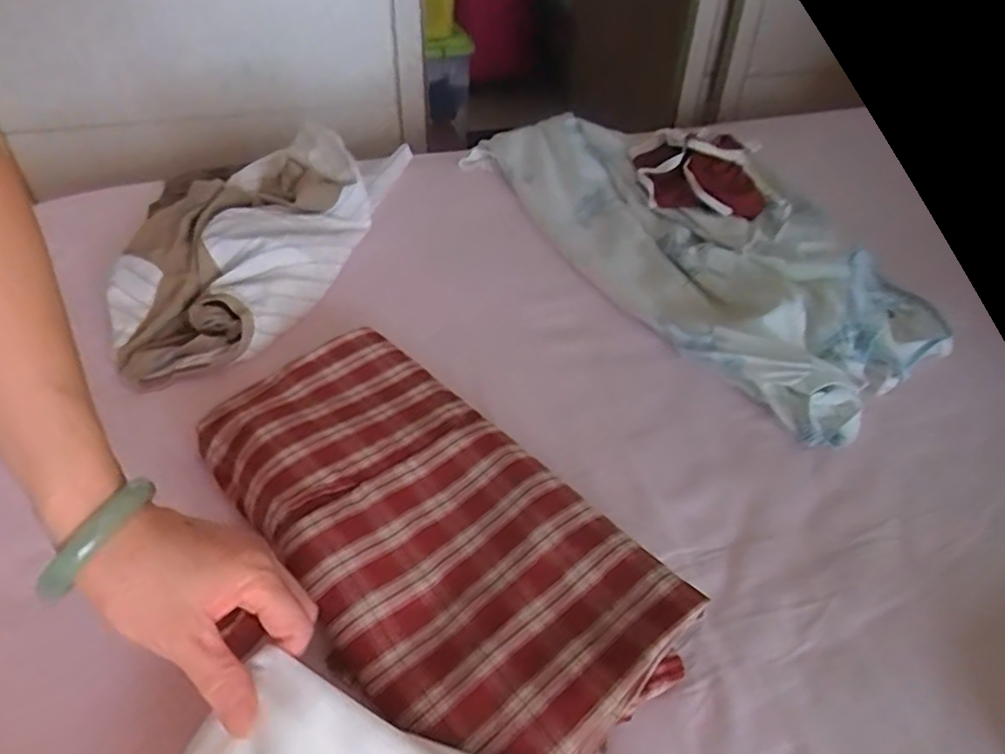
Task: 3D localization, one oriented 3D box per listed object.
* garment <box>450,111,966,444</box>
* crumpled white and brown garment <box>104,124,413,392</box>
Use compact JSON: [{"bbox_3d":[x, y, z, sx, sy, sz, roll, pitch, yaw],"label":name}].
[{"bbox_3d":[0.225,-0.196,0.796,0.355,0.063,0.637,-23,44,-23],"label":"garment"},{"bbox_3d":[-0.267,-0.168,0.728,0.225,0.075,0.473,7,44,5],"label":"crumpled white and brown garment"}]

